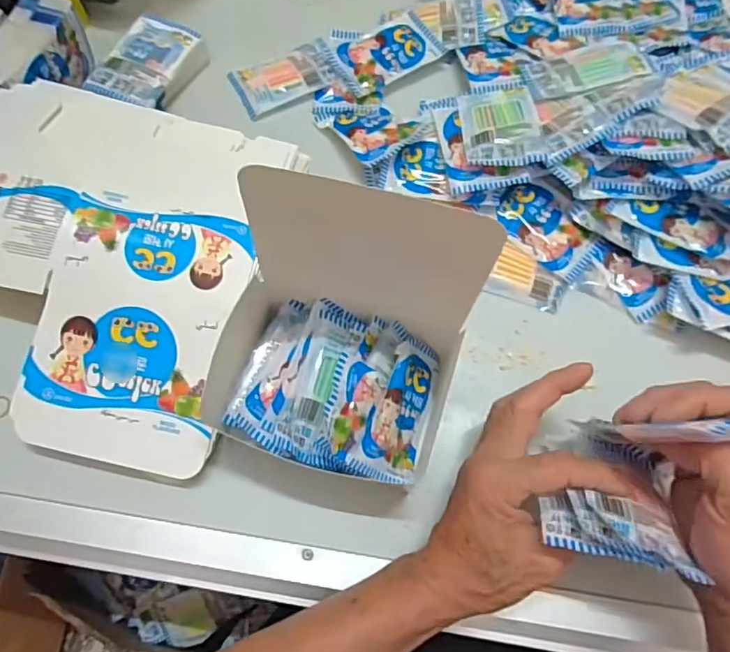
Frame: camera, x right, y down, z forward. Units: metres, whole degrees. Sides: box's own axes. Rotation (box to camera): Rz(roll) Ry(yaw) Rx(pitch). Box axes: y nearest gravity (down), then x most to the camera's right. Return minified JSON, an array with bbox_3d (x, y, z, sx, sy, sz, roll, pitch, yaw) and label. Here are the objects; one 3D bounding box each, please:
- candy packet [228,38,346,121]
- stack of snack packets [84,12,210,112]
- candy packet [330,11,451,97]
[{"bbox_3d":[-0.077,-0.238,0.529,0.094,0.008,0.065,-24,71,-9],"label":"candy packet"},{"bbox_3d":[-0.198,-0.242,0.512,0.075,0.018,0.103,23,70,8],"label":"stack of snack packets"},{"bbox_3d":[0.019,-0.265,0.532,0.097,0.009,0.070,-29,72,-11],"label":"candy packet"}]

